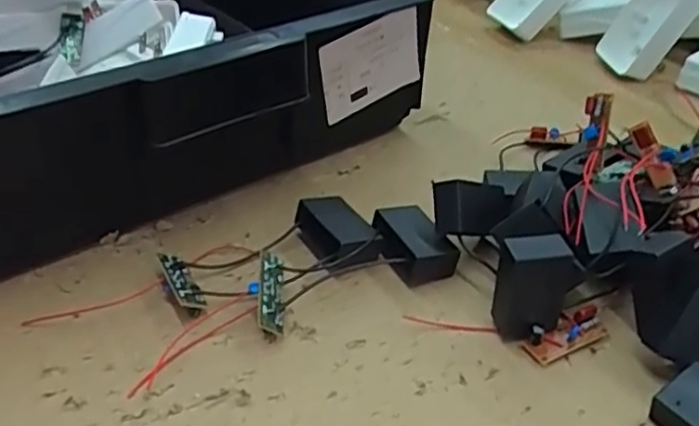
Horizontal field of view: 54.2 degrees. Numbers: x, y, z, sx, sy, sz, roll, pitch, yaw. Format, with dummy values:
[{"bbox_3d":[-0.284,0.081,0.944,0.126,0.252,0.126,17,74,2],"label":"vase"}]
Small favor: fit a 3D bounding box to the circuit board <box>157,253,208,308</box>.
[{"bbox_3d":[-0.088,0.034,0.357,0.019,0.006,0.044,22,20,-40],"label":"circuit board"}]

